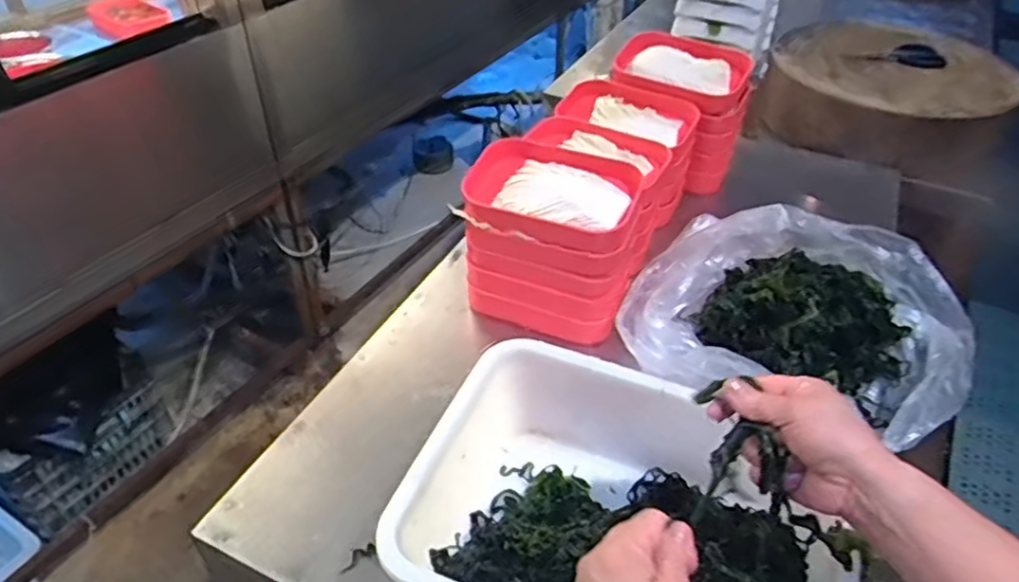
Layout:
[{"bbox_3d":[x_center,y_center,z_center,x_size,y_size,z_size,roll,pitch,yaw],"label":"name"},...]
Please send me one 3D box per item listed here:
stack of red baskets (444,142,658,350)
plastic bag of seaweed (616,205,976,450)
[{"bbox_3d":[0.055,-0.060,0.808,0.183,0.181,0.129,14,42,15],"label":"stack of red baskets"},{"bbox_3d":[0.315,0.019,0.757,0.337,0.114,0.259,15,42,17],"label":"plastic bag of seaweed"}]

